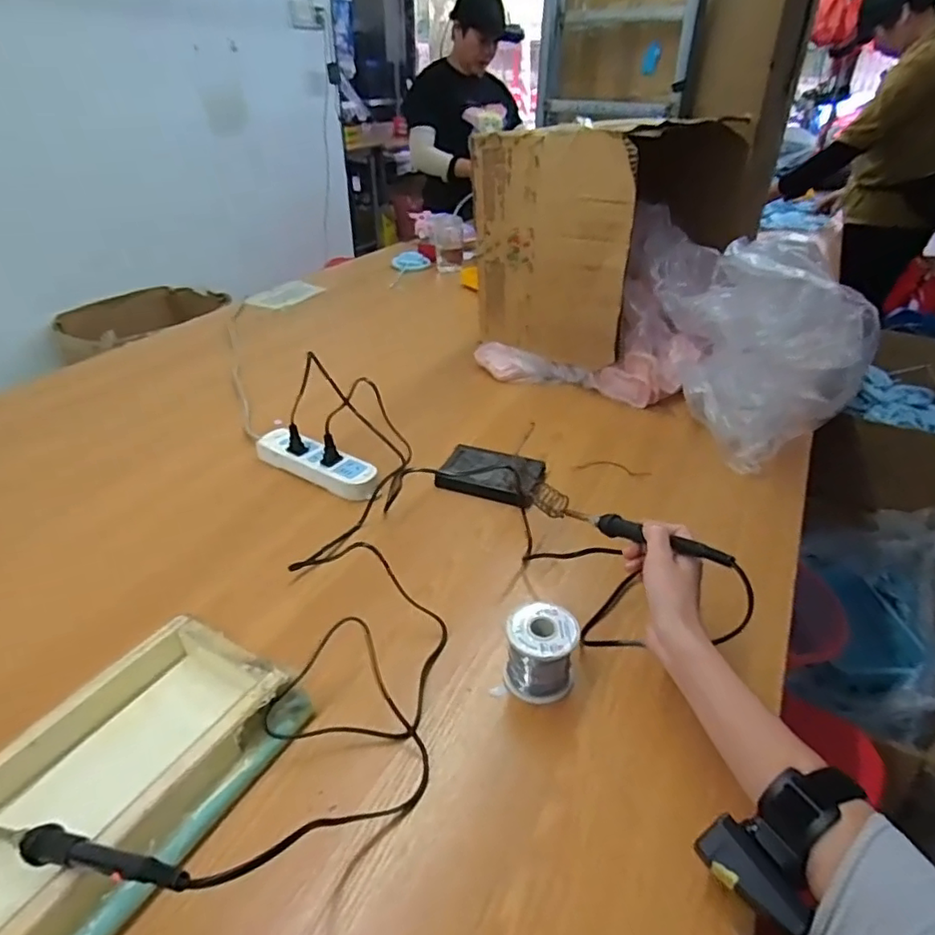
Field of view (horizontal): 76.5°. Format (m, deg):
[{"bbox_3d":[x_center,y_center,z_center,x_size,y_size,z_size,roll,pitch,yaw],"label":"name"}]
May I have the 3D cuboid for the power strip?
[{"bbox_3d":[-0.202,-0.010,0.795,0.193,0.034,0.055,20,39,26],"label":"power strip"}]

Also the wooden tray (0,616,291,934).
[{"bbox_3d":[-0.269,0.224,0.439,0.142,0.039,0.246,18,39,24],"label":"wooden tray"}]

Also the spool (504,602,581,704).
[{"bbox_3d":[0.064,0.163,0.526,0.063,0.068,0.059,0,35,0],"label":"spool"}]

